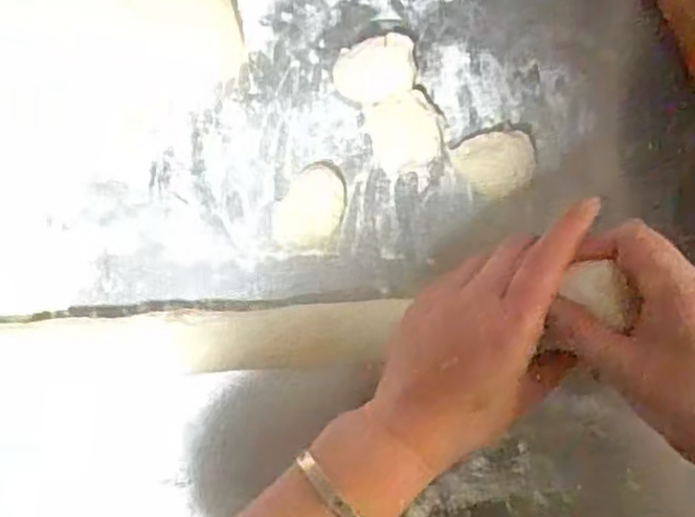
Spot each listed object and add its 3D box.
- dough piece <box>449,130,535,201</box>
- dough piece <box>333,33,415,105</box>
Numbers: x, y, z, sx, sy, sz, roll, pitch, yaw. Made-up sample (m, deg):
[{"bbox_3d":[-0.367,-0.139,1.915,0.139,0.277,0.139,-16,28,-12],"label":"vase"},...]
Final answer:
[{"bbox_3d":[0.092,-0.058,0.444,0.047,0.016,0.039,-9,90,4],"label":"dough piece"},{"bbox_3d":[0.017,-0.118,0.446,0.049,0.025,0.037,-4,91,4],"label":"dough piece"}]

